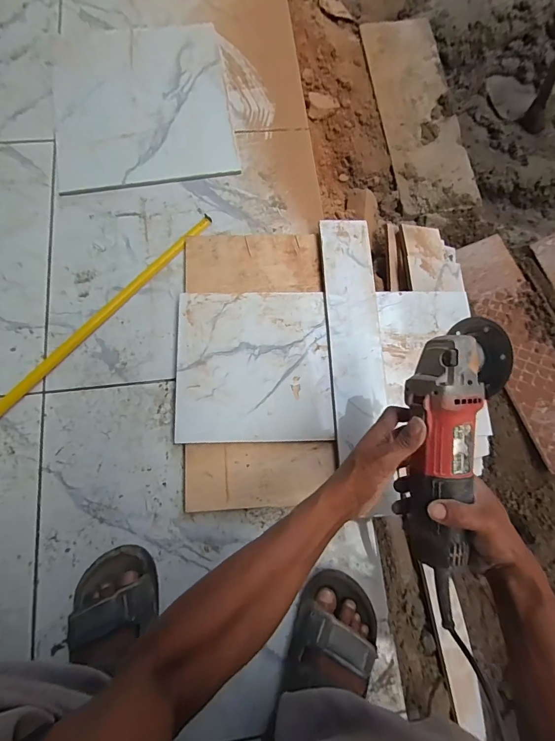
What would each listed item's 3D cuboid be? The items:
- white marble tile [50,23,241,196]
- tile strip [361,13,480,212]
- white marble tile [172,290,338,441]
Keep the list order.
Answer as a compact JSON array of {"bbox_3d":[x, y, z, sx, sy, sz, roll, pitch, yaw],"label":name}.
[{"bbox_3d":[-0.275,-0.550,0.746,0.341,0.014,0.407,-11,76,-5],"label":"white marble tile"},{"bbox_3d":[0.366,-0.690,0.973,0.205,0.018,0.624,-5,77,-6],"label":"tile strip"},{"bbox_3d":[-0.038,-0.012,0.596,0.242,0.010,0.245,-2,75,-3],"label":"white marble tile"}]

